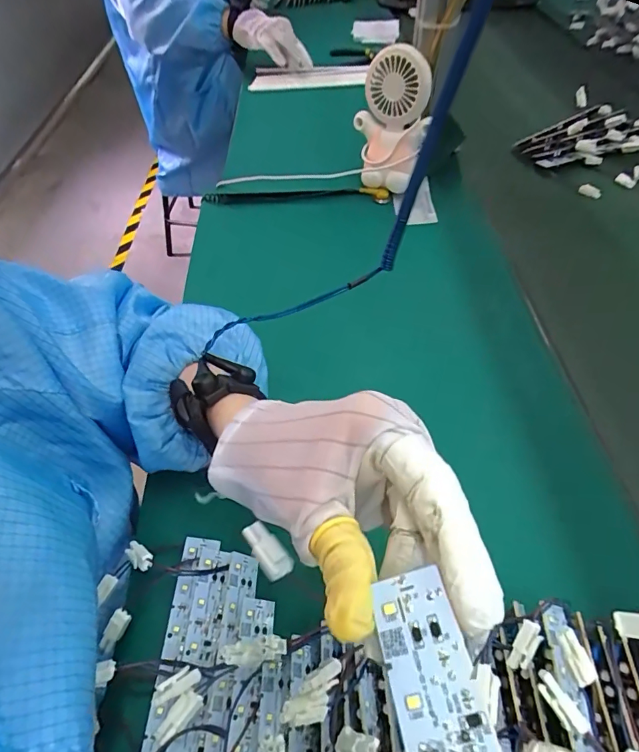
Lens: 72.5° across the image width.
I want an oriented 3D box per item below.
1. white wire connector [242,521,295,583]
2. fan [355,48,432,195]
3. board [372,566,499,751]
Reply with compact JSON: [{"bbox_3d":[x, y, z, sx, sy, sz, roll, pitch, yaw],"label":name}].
[{"bbox_3d":[-0.023,0.074,0.187,0.012,0.005,0.027,-35,59,-23],"label":"white wire connector"},{"bbox_3d":[0.090,-0.310,0.530,0.093,0.140,0.111,2,52,3],"label":"fan"},{"bbox_3d":[0.031,0.088,0.120,0.023,0.004,0.061,-22,49,11],"label":"board"}]

